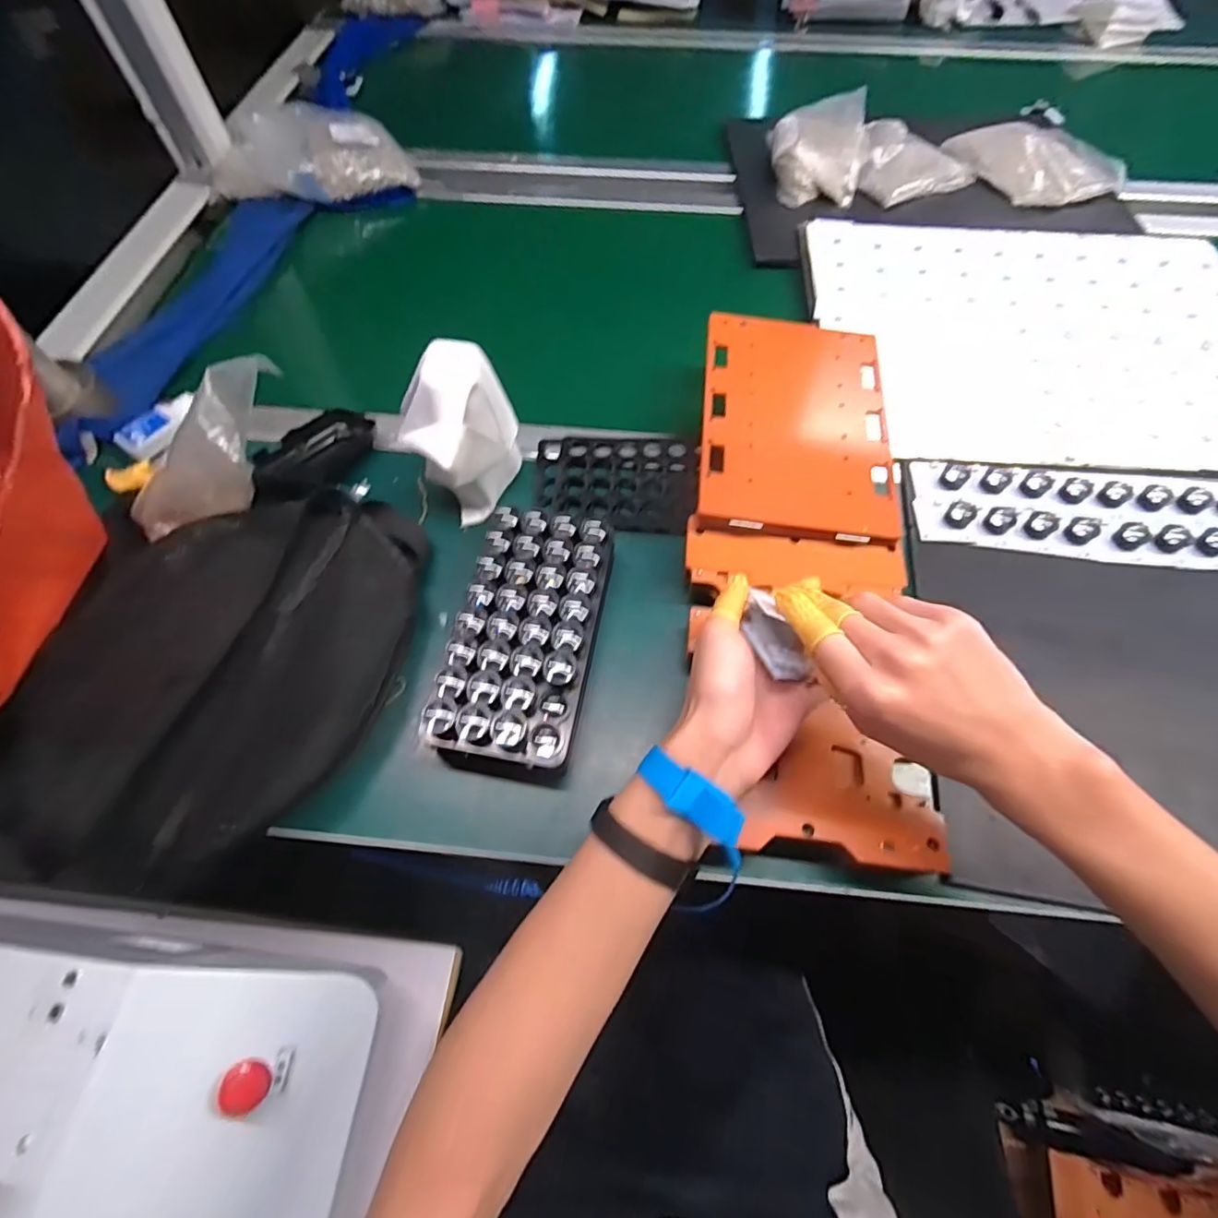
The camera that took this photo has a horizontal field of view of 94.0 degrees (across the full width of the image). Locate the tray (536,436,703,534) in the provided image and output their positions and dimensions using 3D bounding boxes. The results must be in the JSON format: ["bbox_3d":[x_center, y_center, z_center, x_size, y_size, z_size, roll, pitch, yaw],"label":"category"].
[{"bbox_3d":[0.008,-0.117,0.525,0.148,0.020,0.099,2,62,2],"label":"tray"}]

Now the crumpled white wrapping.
[{"bbox_3d":[-0.121,-0.144,0.475,0.064,0.118,0.098,27,66,14],"label":"crumpled white wrapping"}]

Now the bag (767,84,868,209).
[{"bbox_3d":[0.273,-0.600,0.740,0.117,0.057,0.158,3,62,2],"label":"bag"}]

